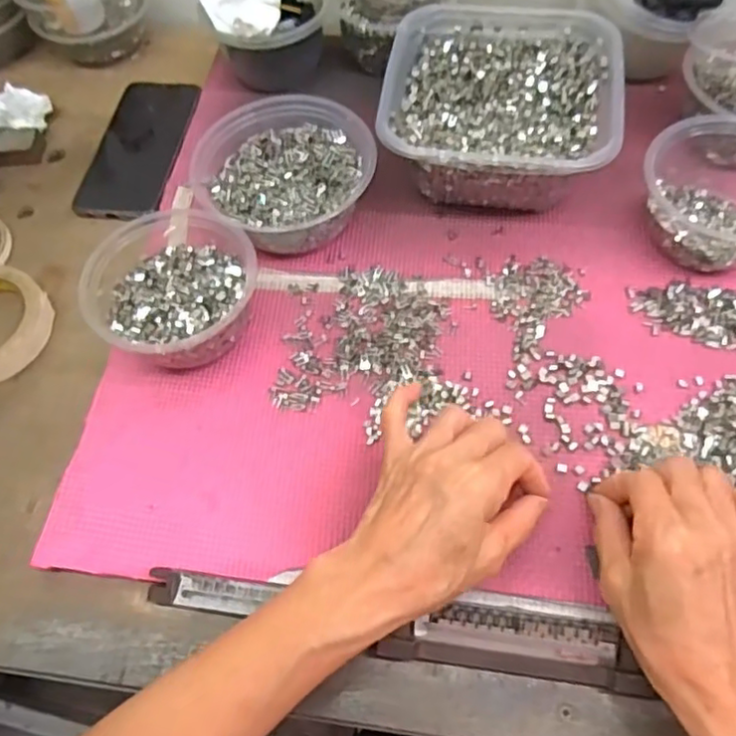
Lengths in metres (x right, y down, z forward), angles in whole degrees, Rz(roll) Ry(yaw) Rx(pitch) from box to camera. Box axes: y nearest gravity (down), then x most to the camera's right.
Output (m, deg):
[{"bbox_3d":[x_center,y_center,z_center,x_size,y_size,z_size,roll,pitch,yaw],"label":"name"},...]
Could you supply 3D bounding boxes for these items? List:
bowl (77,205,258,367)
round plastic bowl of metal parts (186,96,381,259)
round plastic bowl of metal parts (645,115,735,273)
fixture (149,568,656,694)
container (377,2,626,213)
[{"bbox_3d":[-0.137,-0.053,0.457,0.113,0.063,0.109,-2,62,3],"label":"bowl"},{"bbox_3d":[-0.063,-0.147,0.505,0.131,0.058,0.128,-2,62,3],"label":"round plastic bowl of metal parts"},{"bbox_3d":[0.256,-0.131,0.469,0.109,0.065,0.111,-2,62,3],"label":"round plastic bowl of metal parts"},{"bbox_3d":[0.091,0.153,0.362,0.441,0.019,0.039,4,63,6],"label":"fixture"},{"bbox_3d":[0.104,-0.206,0.516,0.171,0.075,0.167,6,63,7],"label":"container"}]

